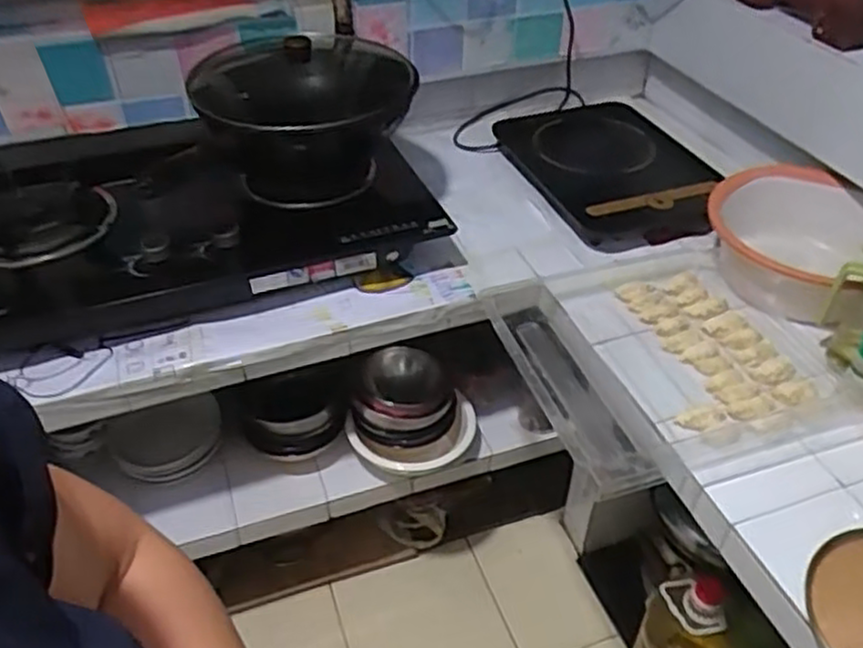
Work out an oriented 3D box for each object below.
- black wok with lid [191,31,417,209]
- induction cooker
[{"bbox_3d":[-0.180,-0.304,1.114,0.292,0.212,0.300,-14,43,-15],"label":"black wok with lid"},{"bbox_3d":[0.321,-0.278,1.269,0.294,0.061,0.396,-14,43,-15],"label":"induction cooker"}]

